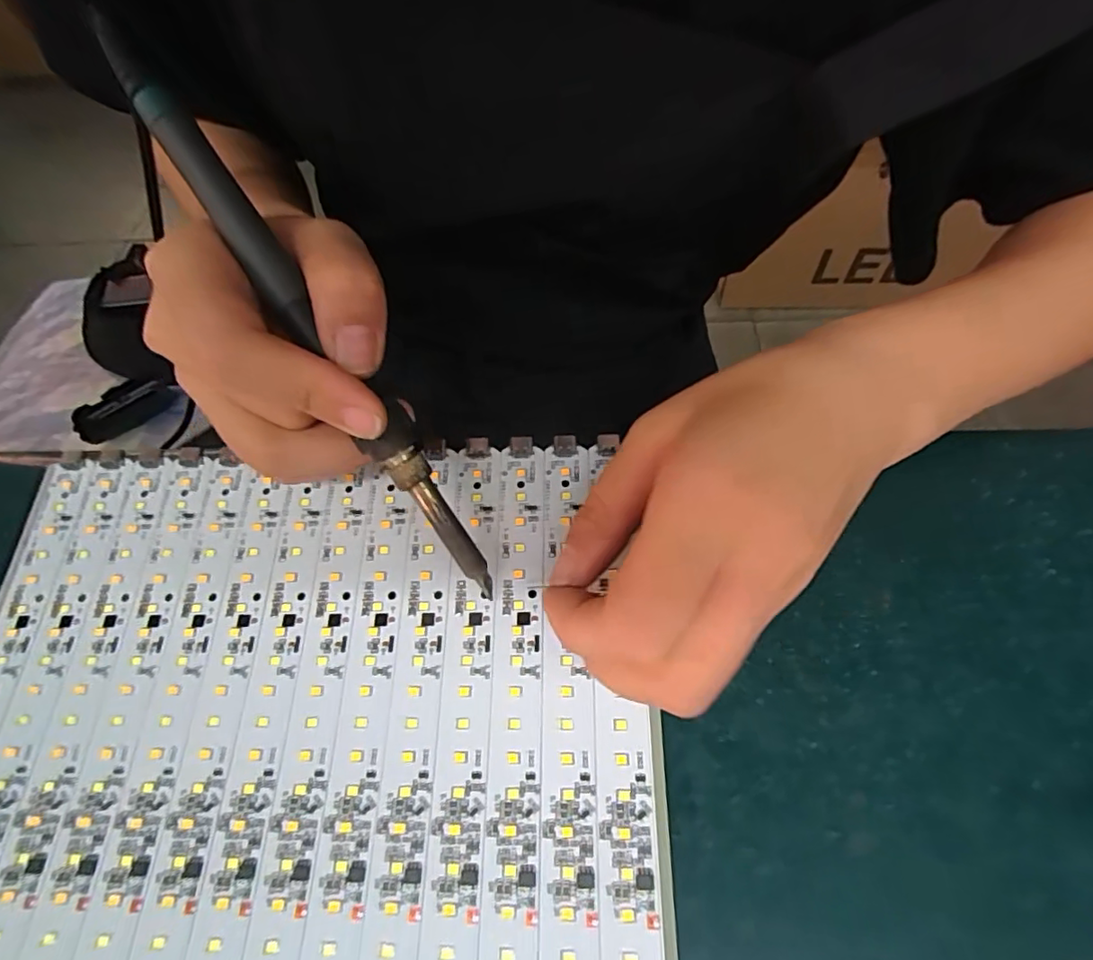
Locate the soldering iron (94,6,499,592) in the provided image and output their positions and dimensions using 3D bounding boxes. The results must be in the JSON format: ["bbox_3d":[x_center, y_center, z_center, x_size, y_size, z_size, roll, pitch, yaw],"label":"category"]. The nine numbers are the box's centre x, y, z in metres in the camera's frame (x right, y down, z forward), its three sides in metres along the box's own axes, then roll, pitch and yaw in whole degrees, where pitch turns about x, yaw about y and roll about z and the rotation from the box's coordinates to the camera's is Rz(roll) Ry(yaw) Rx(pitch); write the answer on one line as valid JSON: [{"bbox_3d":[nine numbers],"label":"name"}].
[{"bbox_3d":[-0.068,-0.043,0.180,0.017,0.013,0.191,-36,103,-14],"label":"soldering iron"}]

